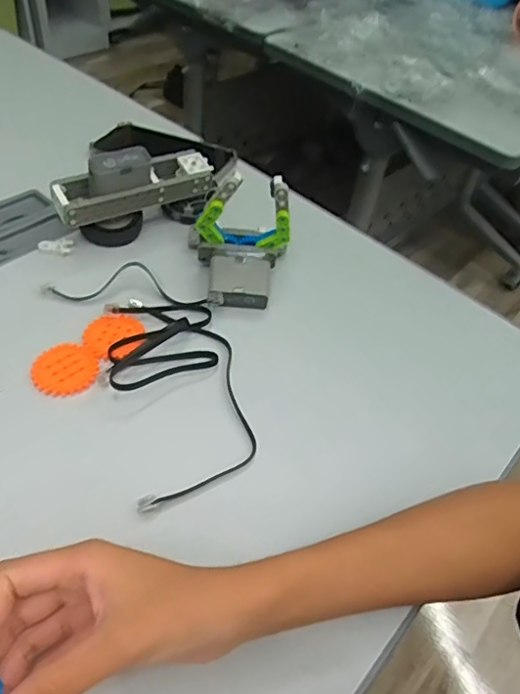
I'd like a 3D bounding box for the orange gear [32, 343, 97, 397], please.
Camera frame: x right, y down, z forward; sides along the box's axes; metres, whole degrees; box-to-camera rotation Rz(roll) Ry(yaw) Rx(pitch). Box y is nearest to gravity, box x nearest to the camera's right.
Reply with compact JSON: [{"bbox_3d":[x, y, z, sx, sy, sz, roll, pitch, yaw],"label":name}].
[{"bbox_3d":[-0.156,0.017,0.444,0.049,0.004,0.048,-21,54,-23],"label":"orange gear"}]

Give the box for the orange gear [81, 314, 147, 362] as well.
[{"bbox_3d":[-0.122,-0.009,0.469,0.050,0.005,0.050,-16,52,-20],"label":"orange gear"}]

